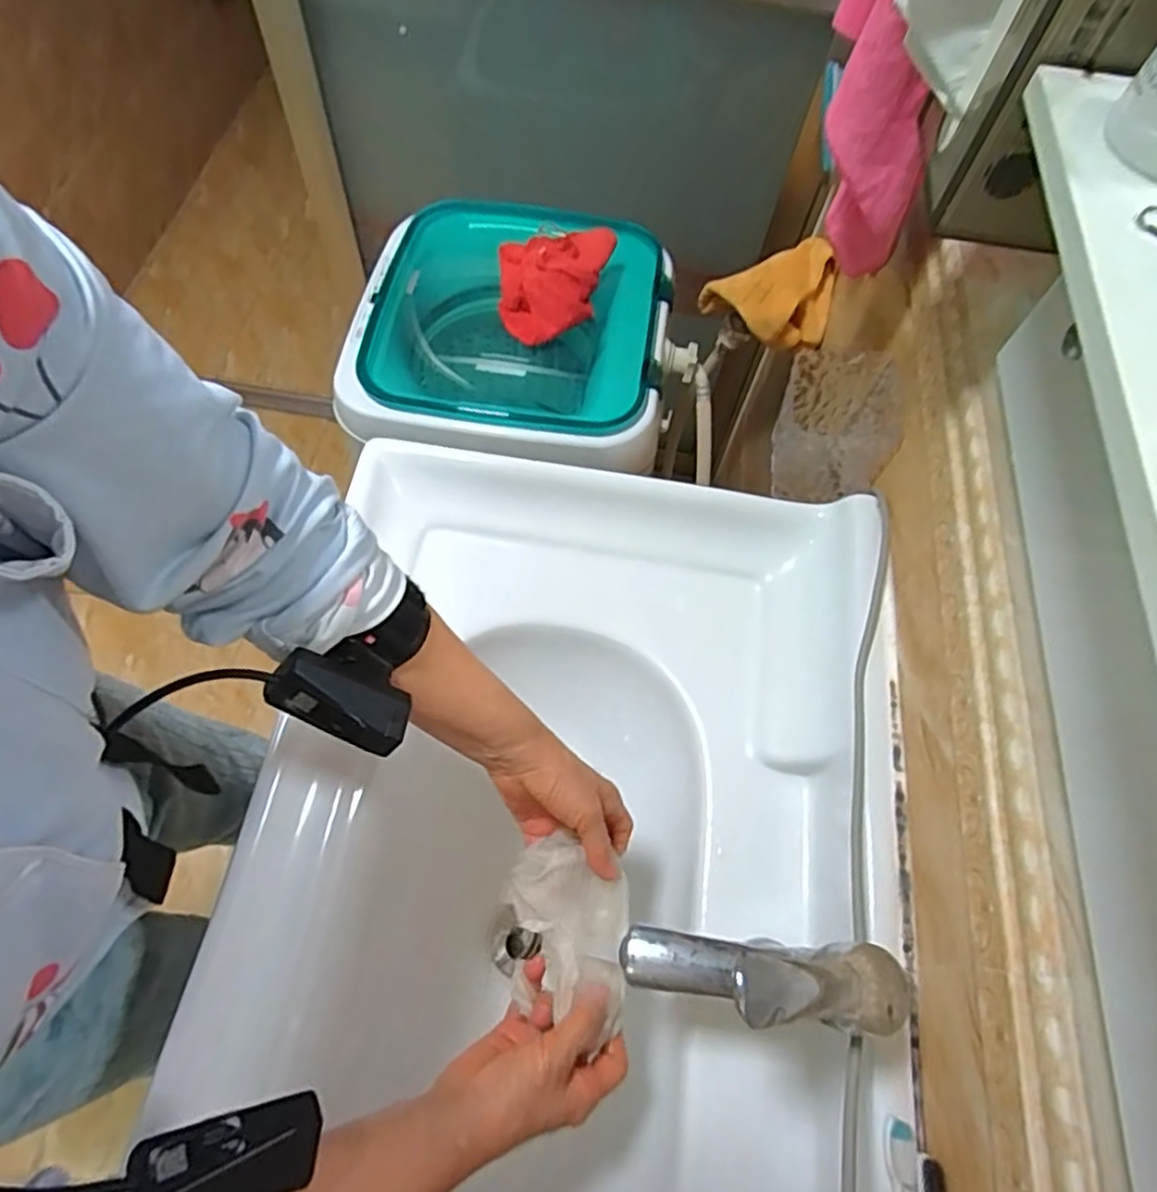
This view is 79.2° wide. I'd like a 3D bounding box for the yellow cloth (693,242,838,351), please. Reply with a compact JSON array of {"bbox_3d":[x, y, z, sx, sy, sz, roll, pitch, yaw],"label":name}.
[{"bbox_3d":[0.249,-0.404,0.927,0.165,0.080,0.146,15,64,5],"label":"yellow cloth"}]

